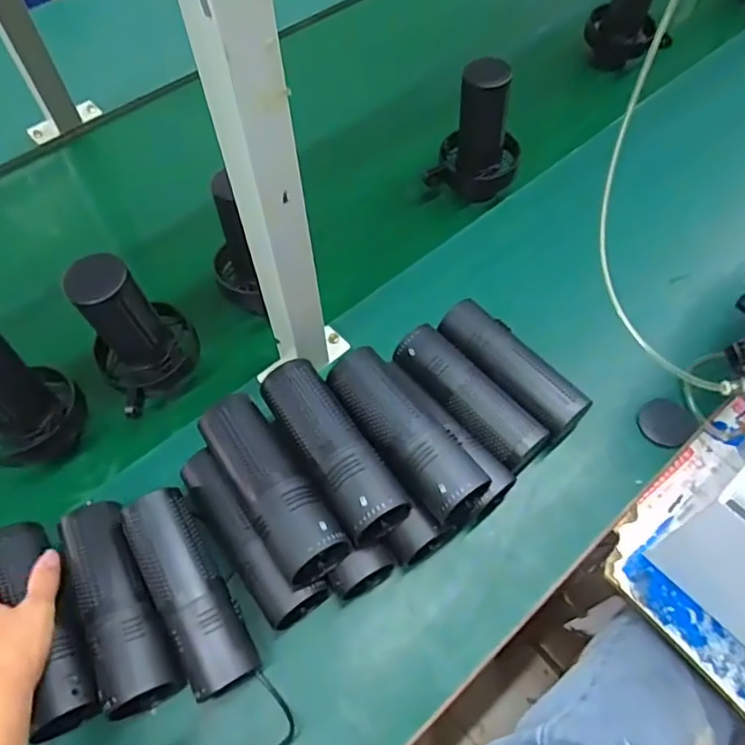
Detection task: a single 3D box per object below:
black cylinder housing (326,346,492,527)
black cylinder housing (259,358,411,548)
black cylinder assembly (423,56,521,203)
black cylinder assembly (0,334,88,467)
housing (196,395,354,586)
[{"bbox_3d":[0.029,0.053,0.521,0.061,0.048,0.168,-33,64,-18],"label":"black cylinder housing"},{"bbox_3d":[-0.034,0.065,0.515,0.059,0.055,0.168,-30,63,-16],"label":"black cylinder housing"},{"bbox_3d":[0.127,-0.286,0.708,0.101,0.152,0.072,11,60,7],"label":"black cylinder assembly"},{"bbox_3d":[-0.324,0.014,0.524,0.100,0.149,0.085,-40,66,-20],"label":"black cylinder assembly"},{"bbox_3d":[-0.084,0.090,0.493,0.054,0.055,0.170,-32,64,-17],"label":"housing"}]

